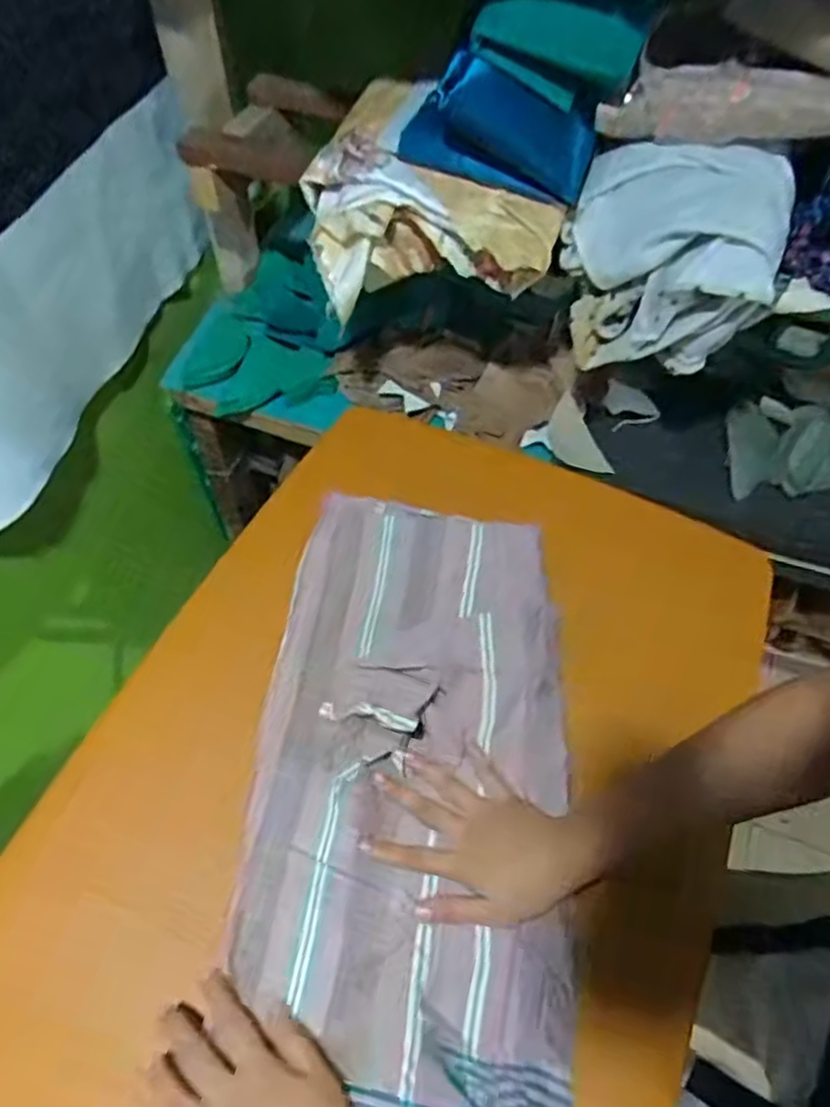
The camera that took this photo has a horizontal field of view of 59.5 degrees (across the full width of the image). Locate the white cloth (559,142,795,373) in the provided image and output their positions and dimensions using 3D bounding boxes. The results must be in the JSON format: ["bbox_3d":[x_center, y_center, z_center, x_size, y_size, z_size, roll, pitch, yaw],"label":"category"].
[{"bbox_3d":[0.227,-0.256,0.657,0.184,0.166,0.114,11,57,5],"label":"white cloth"}]

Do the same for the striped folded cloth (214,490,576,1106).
[{"bbox_3d":[-0.002,0.176,0.530,0.227,0.040,0.505,6,56,-1],"label":"striped folded cloth"}]

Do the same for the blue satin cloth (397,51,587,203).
[{"bbox_3d":[0.071,-0.371,0.629,0.165,0.085,0.069,23,59,12],"label":"blue satin cloth"}]

